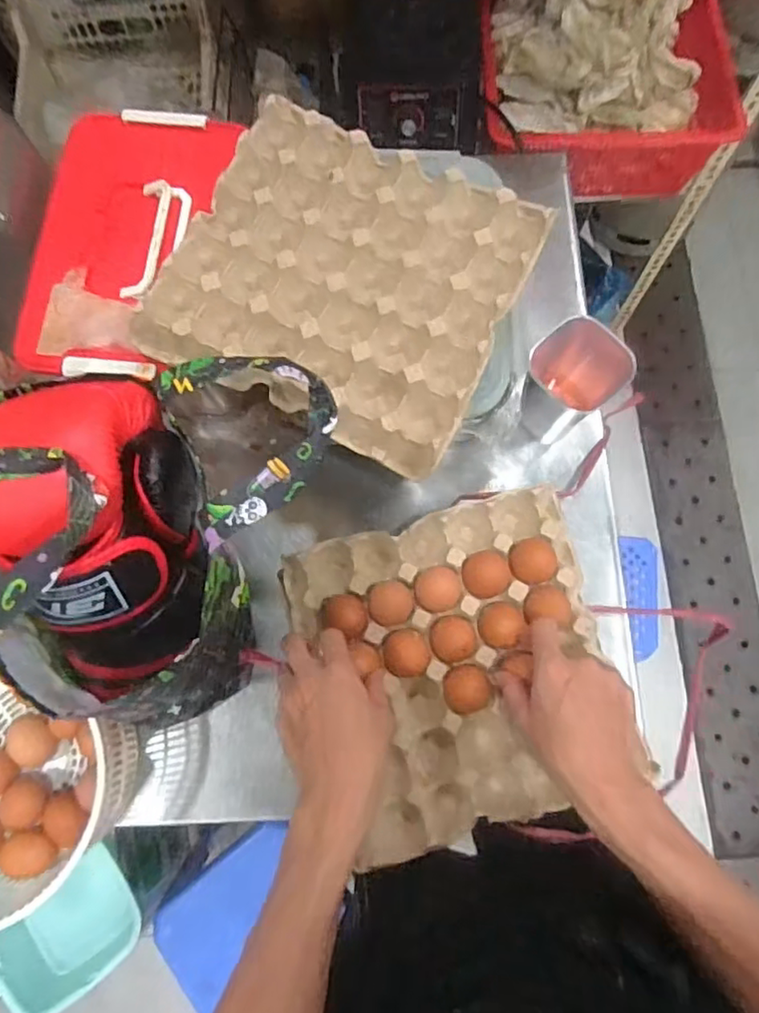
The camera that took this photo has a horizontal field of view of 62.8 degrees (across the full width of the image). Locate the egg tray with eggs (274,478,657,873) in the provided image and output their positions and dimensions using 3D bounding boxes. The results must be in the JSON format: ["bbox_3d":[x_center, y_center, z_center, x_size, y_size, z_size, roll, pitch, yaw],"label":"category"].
[{"bbox_3d":[0.078,0.151,0.603,0.284,0.053,0.289,-15,77,-3],"label":"egg tray with eggs"}]

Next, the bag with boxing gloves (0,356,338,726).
[{"bbox_3d":[-0.195,0.019,0.513,0.246,0.279,0.292,26,78,6],"label":"bag with boxing gloves"}]

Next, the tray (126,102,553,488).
[{"bbox_3d":[-0.029,-0.210,0.573,0.299,0.046,0.284,26,78,6],"label":"tray"}]

